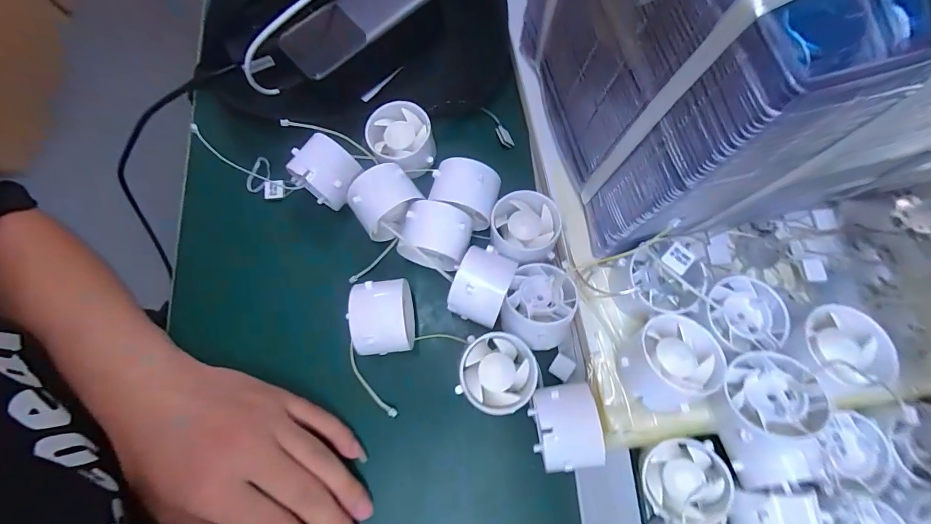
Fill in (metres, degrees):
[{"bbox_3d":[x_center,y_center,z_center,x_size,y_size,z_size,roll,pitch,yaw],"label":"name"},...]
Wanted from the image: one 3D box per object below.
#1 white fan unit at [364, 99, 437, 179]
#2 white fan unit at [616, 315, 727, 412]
[{"bbox_3d":[-0.050,-0.094,0.326,0.048,0.036,0.052,0,73,1],"label":"white fan unit"},{"bbox_3d":[0.125,0.063,0.258,0.057,0.038,0.049,-36,76,-9],"label":"white fan unit"}]

